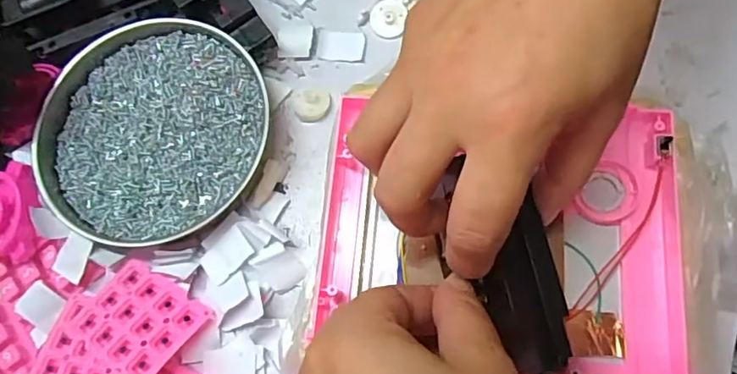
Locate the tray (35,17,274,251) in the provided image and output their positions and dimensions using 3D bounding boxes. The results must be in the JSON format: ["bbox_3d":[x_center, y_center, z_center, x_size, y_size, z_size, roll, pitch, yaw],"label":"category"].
[{"bbox_3d":[-0.128,-0.035,0.322,0.126,0.021,0.133,-2,74,5],"label":"tray"}]

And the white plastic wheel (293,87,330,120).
[{"bbox_3d":[-0.034,-0.051,0.330,0.021,0.006,0.021,-2,74,5],"label":"white plastic wheel"}]

